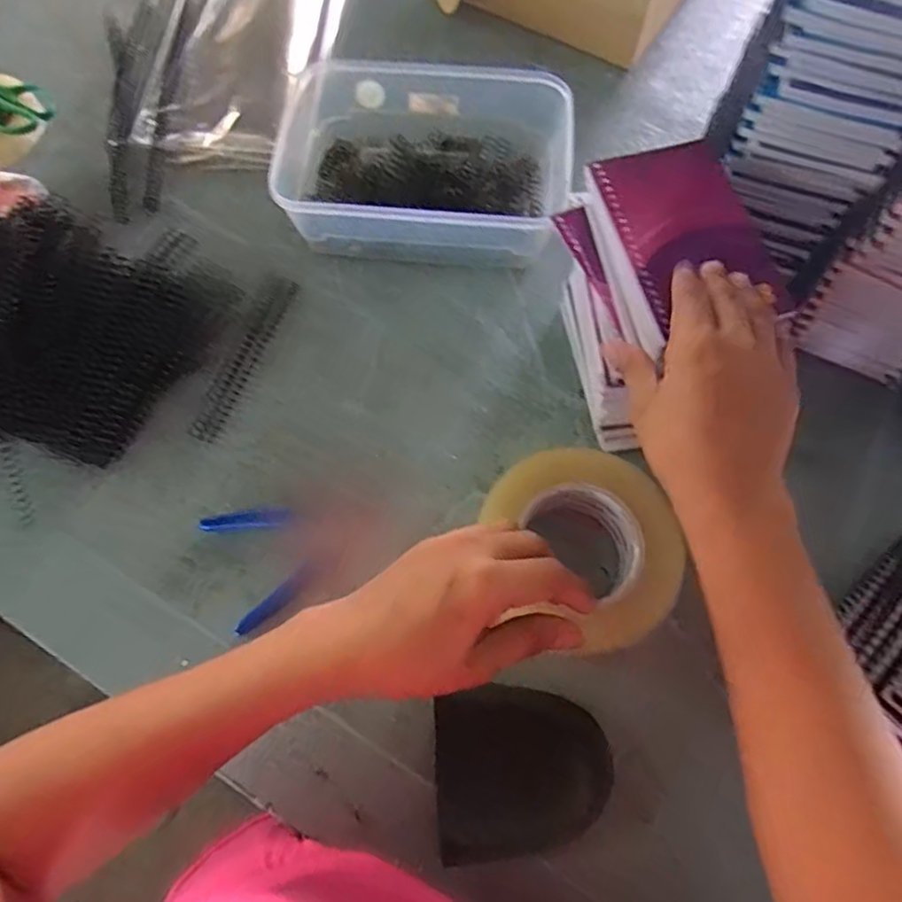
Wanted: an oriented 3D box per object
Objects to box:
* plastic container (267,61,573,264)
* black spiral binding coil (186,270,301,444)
[{"bbox_3d":[-0.023,-0.254,0.536,0.232,0.067,0.193,2,70,0],"label":"plastic container"},{"bbox_3d":[-0.165,-0.077,0.503,0.024,0.008,0.153,19,71,6],"label":"black spiral binding coil"}]

